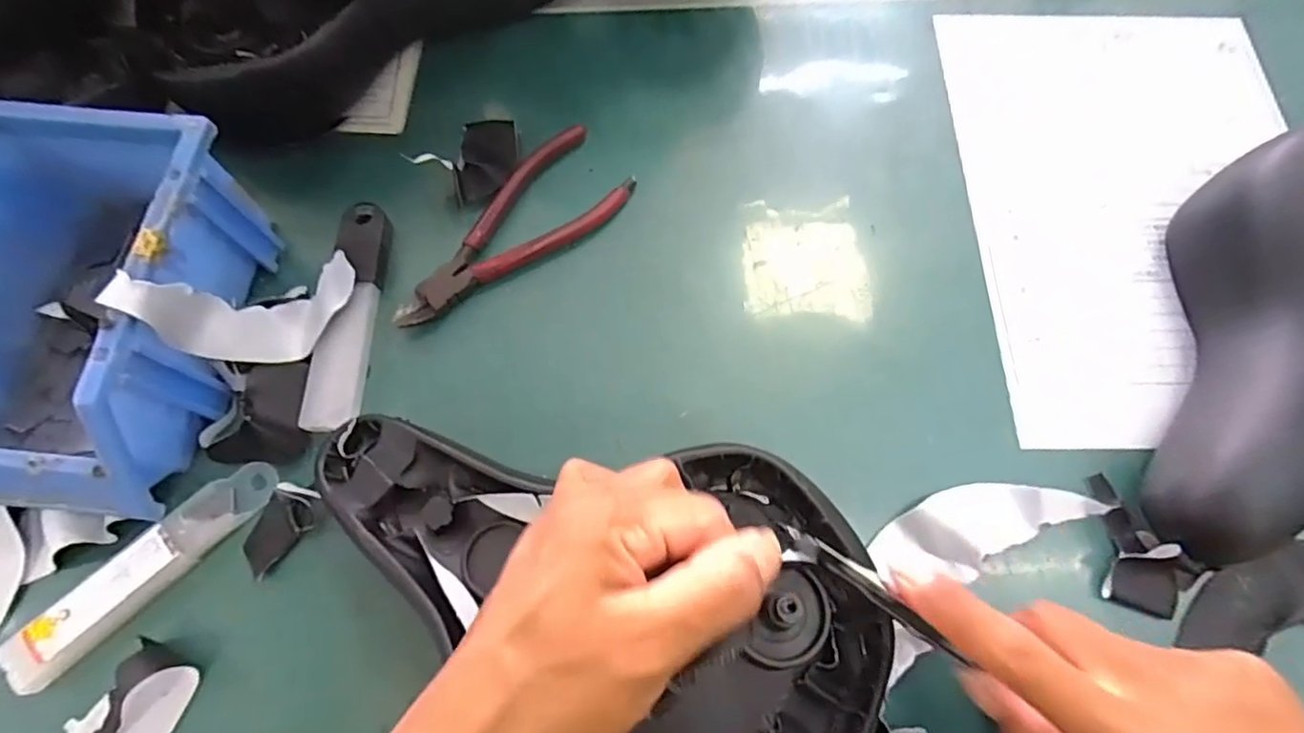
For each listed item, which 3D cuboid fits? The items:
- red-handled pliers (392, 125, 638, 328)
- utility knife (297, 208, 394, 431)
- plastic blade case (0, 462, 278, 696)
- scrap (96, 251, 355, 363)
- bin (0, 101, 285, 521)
[{"bbox_3d":[-0.084,-0.077,0.350,0.149,0.019,0.055,-37,74,-13],"label":"red-handled pliers"},{"bbox_3d":[-0.161,-0.029,0.329,0.026,0.015,0.128,0,70,-1],"label":"utility knife"},{"bbox_3d":[-0.233,0.093,0.284,0.125,0.012,0.026,-42,75,-14],"label":"plastic blade case"},{"bbox_3d":[-0.188,-0.032,0.296,0.083,0.070,0.038,-37,74,-13],"label":"scrap"},{"bbox_3d":[-0.272,-0.029,0.294,0.121,0.073,0.184,4,70,1],"label":"bin"}]

